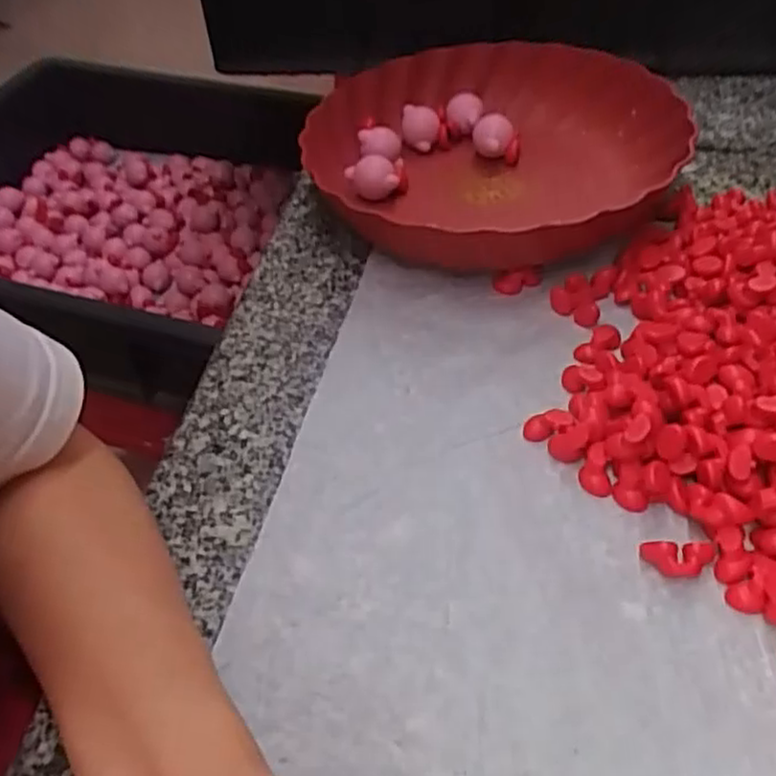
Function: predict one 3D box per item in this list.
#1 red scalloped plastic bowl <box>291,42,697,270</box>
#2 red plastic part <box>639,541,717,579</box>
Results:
[{"bbox_3d":[0.064,-0.157,0.504,0.230,0.055,0.231,-2,49,2],"label":"red scalloped plastic bowl"},{"bbox_3d":[0.129,0.075,0.331,0.031,0.014,0.012,4,50,7],"label":"red plastic part"}]

